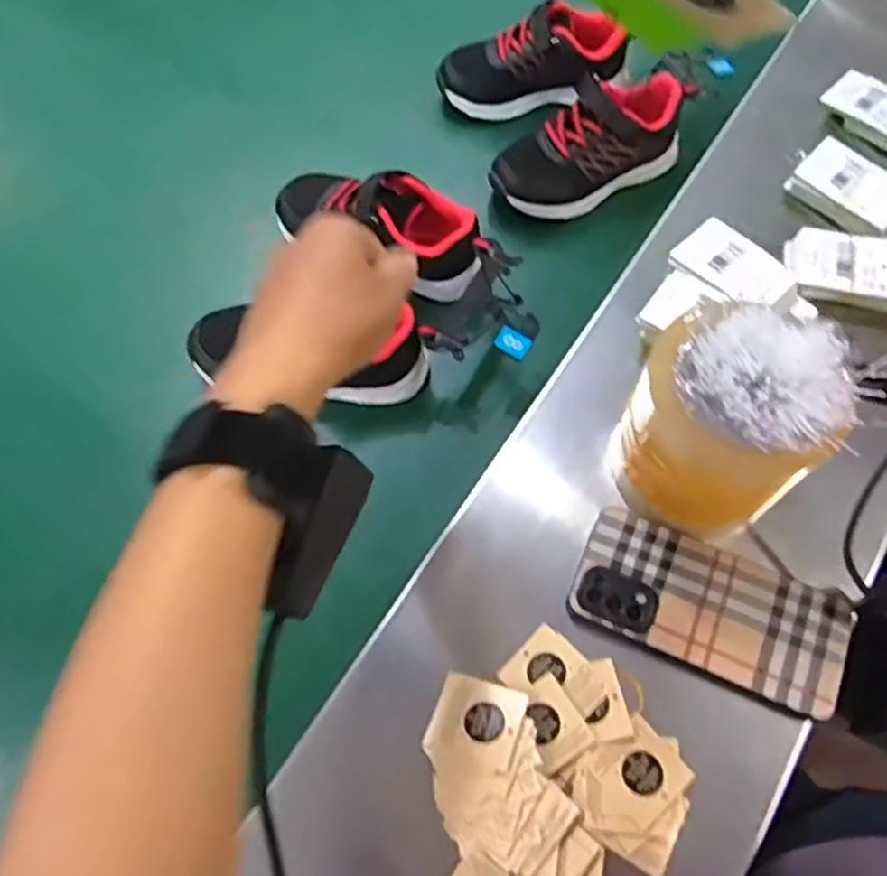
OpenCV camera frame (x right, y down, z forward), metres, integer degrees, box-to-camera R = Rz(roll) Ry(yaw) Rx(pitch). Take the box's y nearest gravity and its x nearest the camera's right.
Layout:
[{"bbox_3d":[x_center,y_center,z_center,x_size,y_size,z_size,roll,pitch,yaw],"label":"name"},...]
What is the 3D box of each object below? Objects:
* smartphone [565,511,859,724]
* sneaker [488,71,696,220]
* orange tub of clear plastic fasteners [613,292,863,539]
[{"bbox_3d":[0.159,0.102,0.432,0.157,0.007,0.075,21,66,12],"label":"smartphone"},{"bbox_3d":[0.122,-0.237,0.582,0.165,0.079,0.060,-28,66,-11],"label":"sneaker"},{"bbox_3d":[0.153,-0.004,0.408,0.102,0.134,0.080,21,66,12],"label":"orange tub of clear plastic fasteners"}]

